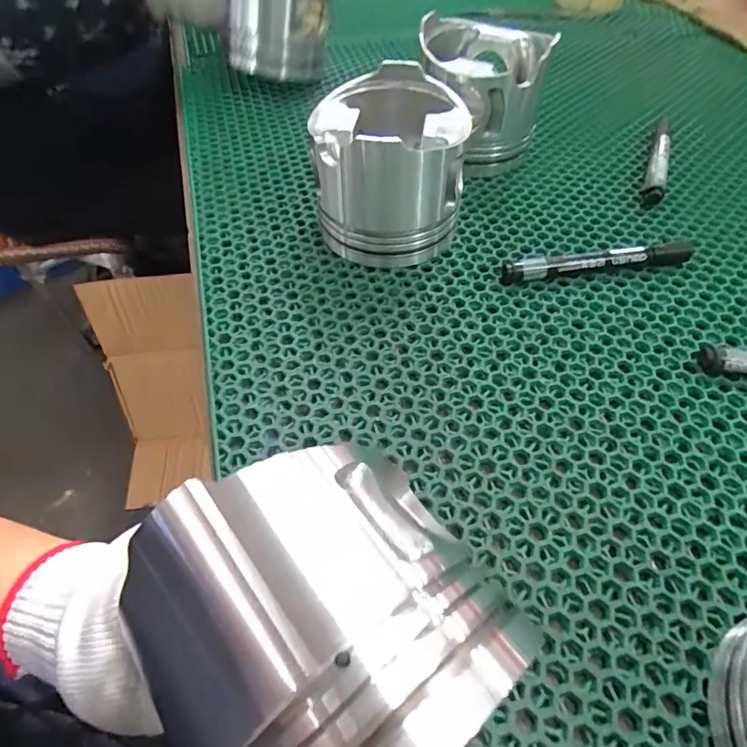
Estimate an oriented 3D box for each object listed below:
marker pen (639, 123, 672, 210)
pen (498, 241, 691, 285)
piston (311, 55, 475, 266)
[{"bbox_3d":[0.263,-0.195,0.441,0.018,0.014,0.131,20,57,15],"label":"marker pen"},{"bbox_3d":[0.164,-0.081,0.353,0.140,0.017,0.012,-8,55,-4],"label":"pen"},{"bbox_3d":[0.011,-0.150,0.353,0.105,0.098,0.105,-1,55,1],"label":"piston"}]

